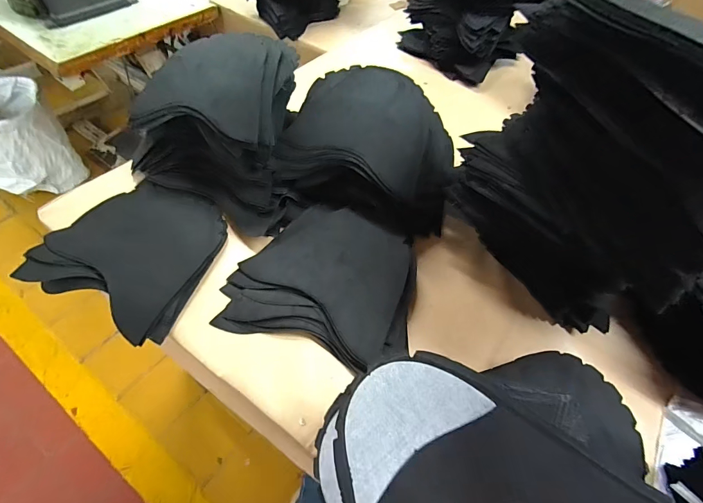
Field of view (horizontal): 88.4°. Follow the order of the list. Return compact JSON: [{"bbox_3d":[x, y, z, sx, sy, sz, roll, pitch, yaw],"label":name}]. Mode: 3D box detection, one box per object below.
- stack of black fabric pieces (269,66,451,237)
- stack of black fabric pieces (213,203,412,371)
[{"bbox_3d":[0.038,-0.181,0.640,0.298,0.153,0.225,21,56,10],"label":"stack of black fabric pieces"},{"bbox_3d":[-0.029,0.032,0.569,0.273,0.038,0.264,17,55,7],"label":"stack of black fabric pieces"}]

